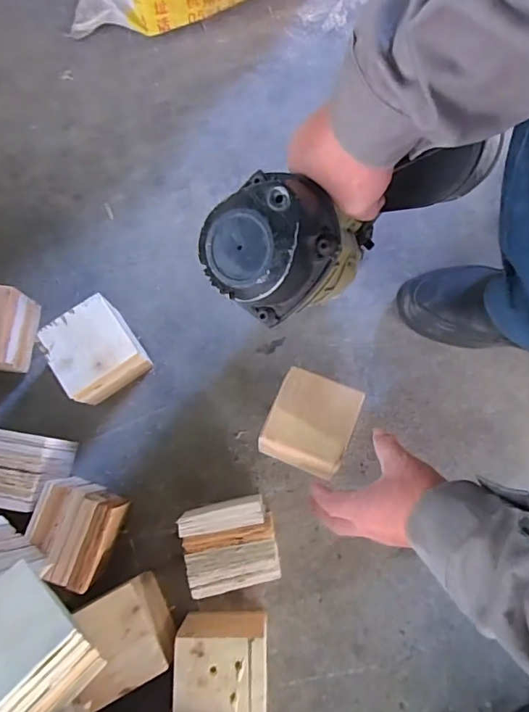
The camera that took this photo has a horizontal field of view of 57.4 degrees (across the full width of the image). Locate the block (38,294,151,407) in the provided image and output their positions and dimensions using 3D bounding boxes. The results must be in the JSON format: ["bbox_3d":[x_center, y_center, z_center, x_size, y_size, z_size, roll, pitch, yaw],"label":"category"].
[{"bbox_3d":[-0.206,-0.007,0.605,0.097,0.081,0.096,-33,81,-5],"label":"block"}]

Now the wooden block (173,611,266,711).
[{"bbox_3d":[-0.042,0.341,0.530,0.099,0.082,0.095,-1,79,1],"label":"wooden block"}]

